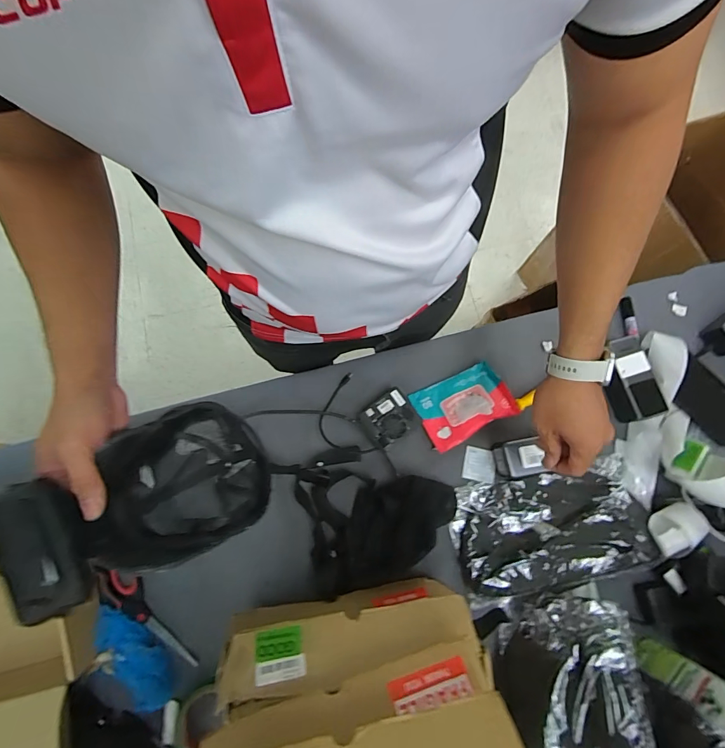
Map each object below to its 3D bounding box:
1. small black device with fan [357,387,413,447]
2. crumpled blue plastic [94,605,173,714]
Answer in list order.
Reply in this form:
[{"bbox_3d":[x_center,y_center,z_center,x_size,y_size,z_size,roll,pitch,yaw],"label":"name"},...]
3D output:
[{"bbox_3d":[0.040,0.067,0.595,0.075,0.034,0.064,-36,80,-9],"label":"small black device with fan"},{"bbox_3d":[-0.309,0.374,0.510,0.066,0.051,0.147,-39,81,-9],"label":"crumpled blue plastic"}]

